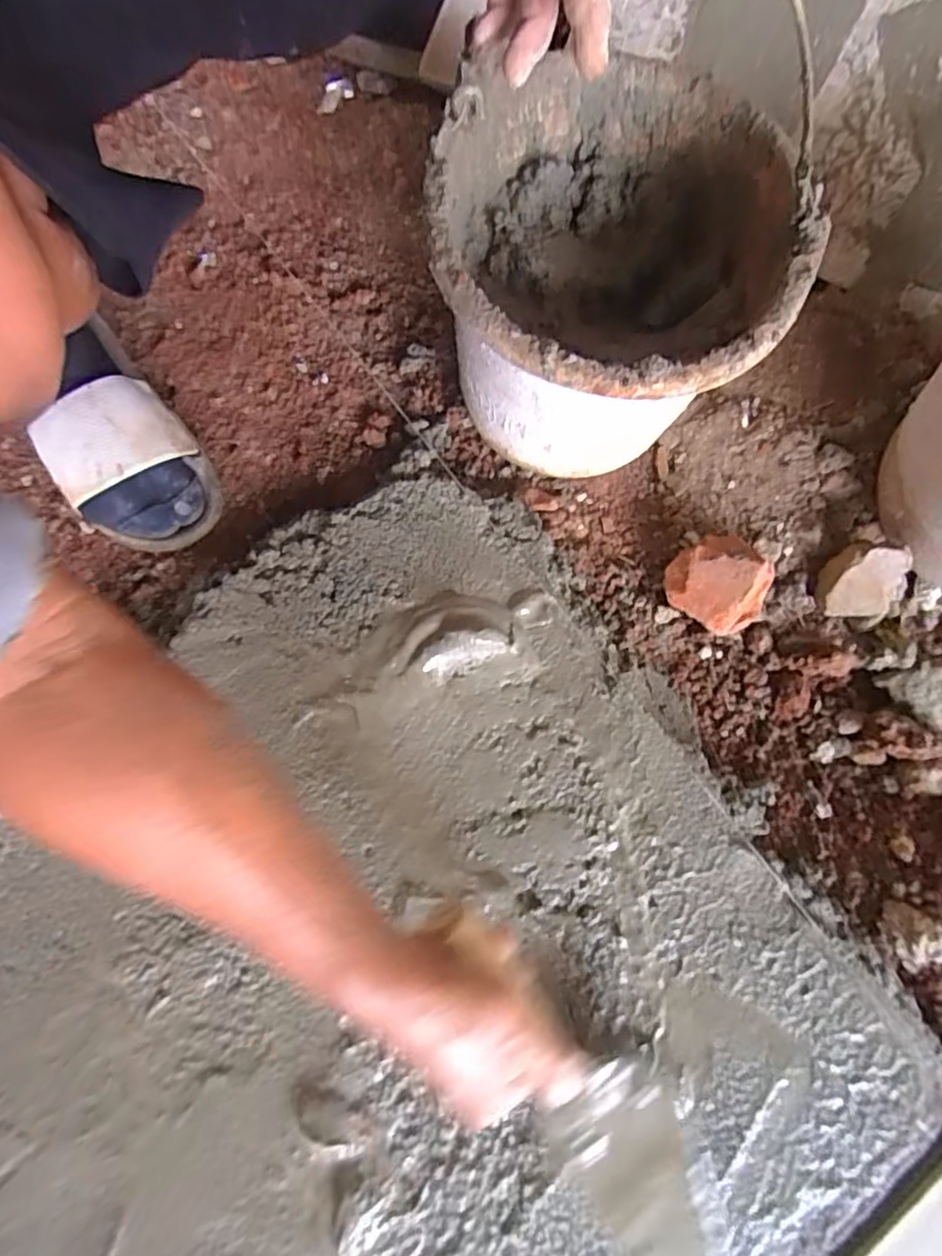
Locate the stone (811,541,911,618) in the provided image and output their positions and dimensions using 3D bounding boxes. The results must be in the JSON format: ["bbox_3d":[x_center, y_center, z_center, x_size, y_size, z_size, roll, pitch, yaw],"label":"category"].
[{"bbox_3d":[0.328,-0.042,0.510,0.052,0.043,0.063,20,75,4],"label":"stone"}]

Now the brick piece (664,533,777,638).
[{"bbox_3d":[0.214,-0.039,0.520,0.082,0.052,0.078,0,74,-2],"label":"brick piece"}]

